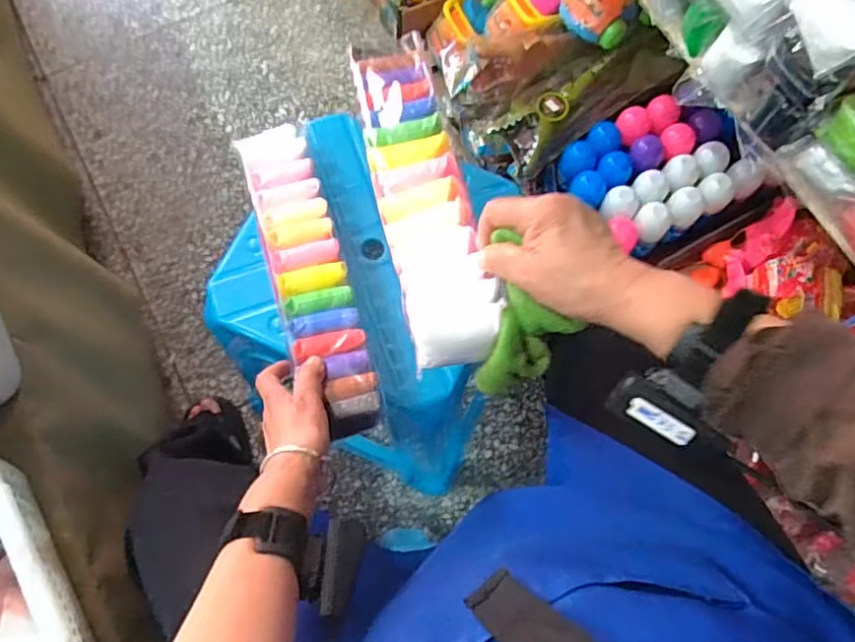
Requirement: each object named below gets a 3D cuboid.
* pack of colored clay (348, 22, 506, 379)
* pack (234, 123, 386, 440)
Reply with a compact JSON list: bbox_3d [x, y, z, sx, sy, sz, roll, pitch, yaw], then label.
[{"bbox_3d":[-0.008,-0.115,0.465,0.067,0.019,0.319,-11,62,-4],"label":"pack of colored clay"},{"bbox_3d":[-0.114,-0.050,0.569,0.068,0.023,0.326,-19,72,-6],"label":"pack"}]

